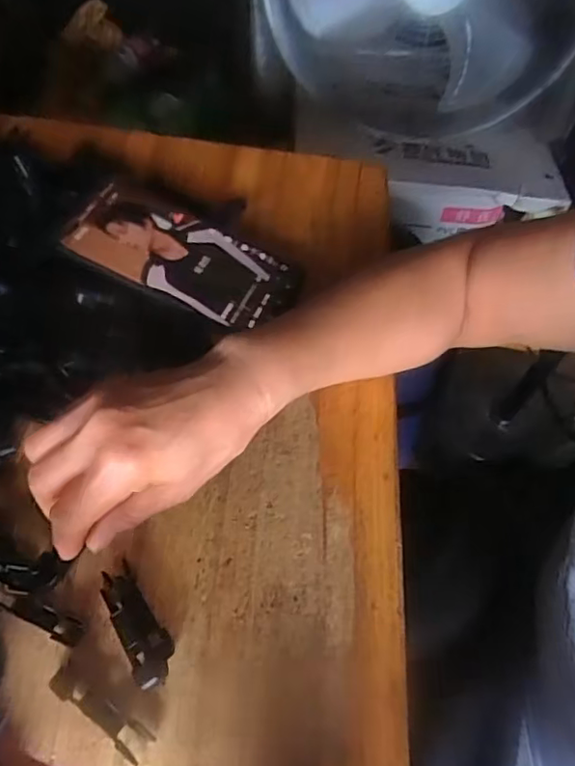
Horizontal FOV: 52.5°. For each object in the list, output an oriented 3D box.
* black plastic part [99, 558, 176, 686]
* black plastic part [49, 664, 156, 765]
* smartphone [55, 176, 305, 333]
[{"bbox_3d":[-0.076,0.120,0.293,0.021,0.013,0.060,-24,63,-20],"label":"black plastic part"},{"bbox_3d":[-0.088,0.154,0.272,0.054,0.006,0.014,31,59,13],"label":"black plastic part"},{"bbox_3d":[-0.070,-0.090,0.408,0.156,0.004,0.078,24,59,2],"label":"smartphone"}]

